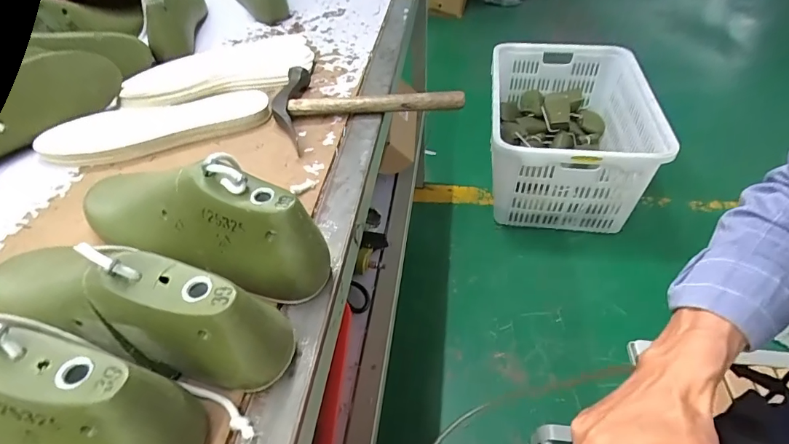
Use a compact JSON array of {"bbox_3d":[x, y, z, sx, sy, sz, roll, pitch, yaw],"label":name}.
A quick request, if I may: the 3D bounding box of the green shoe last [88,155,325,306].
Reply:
[{"bbox_3d":[-0.173,-0.013,0.348,0.256,0.098,0.077,17,50,19],"label":"green shoe last"}]

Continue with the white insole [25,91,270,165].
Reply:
[{"bbox_3d":[-0.280,-0.116,0.514,0.251,0.018,0.084,-12,54,-11],"label":"white insole"}]

